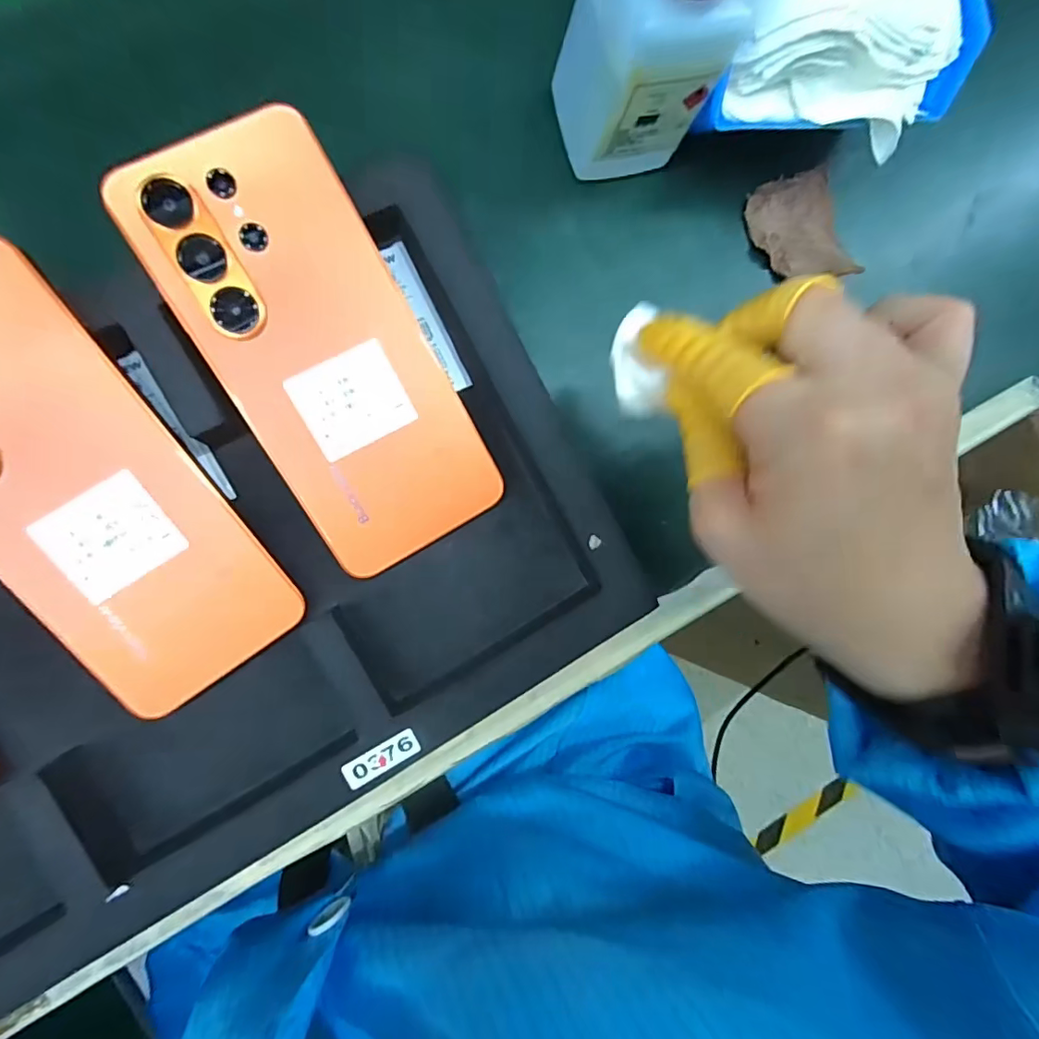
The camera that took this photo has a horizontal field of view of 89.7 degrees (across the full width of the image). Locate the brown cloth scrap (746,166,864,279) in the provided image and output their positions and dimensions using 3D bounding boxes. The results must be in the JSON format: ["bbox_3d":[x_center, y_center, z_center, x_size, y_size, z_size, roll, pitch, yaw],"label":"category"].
[{"bbox_3d":[0.148,-0.153,0.275,0.050,0.008,0.056,-16,88,-9],"label":"brown cloth scrap"}]

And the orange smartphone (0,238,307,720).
[{"bbox_3d":[-0.158,-0.008,0.191,0.074,0.007,0.167,-34,105,-9],"label":"orange smartphone"}]

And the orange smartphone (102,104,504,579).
[{"bbox_3d":[-0.076,-0.063,0.206,0.076,0.005,0.168,-31,105,-9],"label":"orange smartphone"}]

